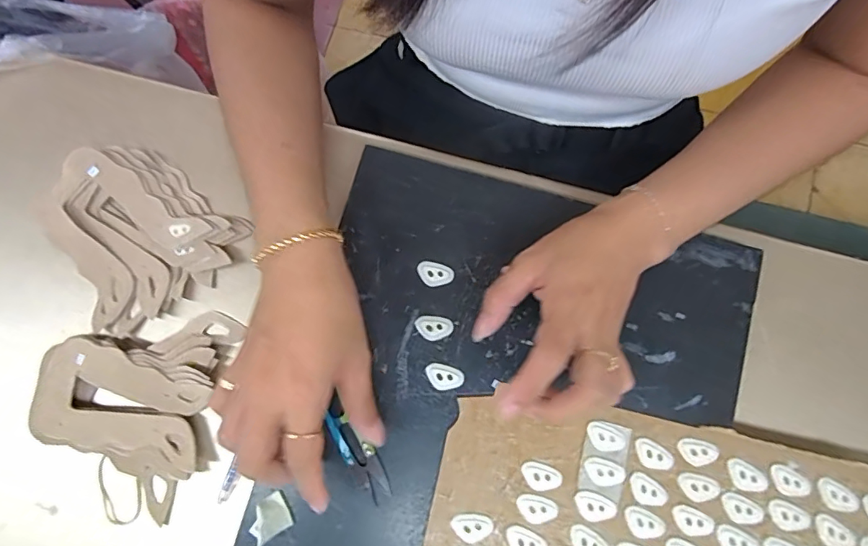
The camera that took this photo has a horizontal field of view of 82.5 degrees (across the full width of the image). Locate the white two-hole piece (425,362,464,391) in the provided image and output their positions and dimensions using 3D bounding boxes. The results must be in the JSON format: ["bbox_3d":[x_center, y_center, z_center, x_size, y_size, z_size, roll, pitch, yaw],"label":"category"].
[{"bbox_3d":[0.007,0.072,0.344,0.026,0.004,0.017,10,79,3],"label":"white two-hole piece"}]

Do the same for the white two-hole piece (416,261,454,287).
[{"bbox_3d":[0.001,0.001,0.358,0.027,0.004,0.017,12,79,3],"label":"white two-hole piece"}]

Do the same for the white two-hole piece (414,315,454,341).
[{"bbox_3d":[0.000,0.039,0.351,0.027,0.004,0.017,4,79,2],"label":"white two-hole piece"}]

